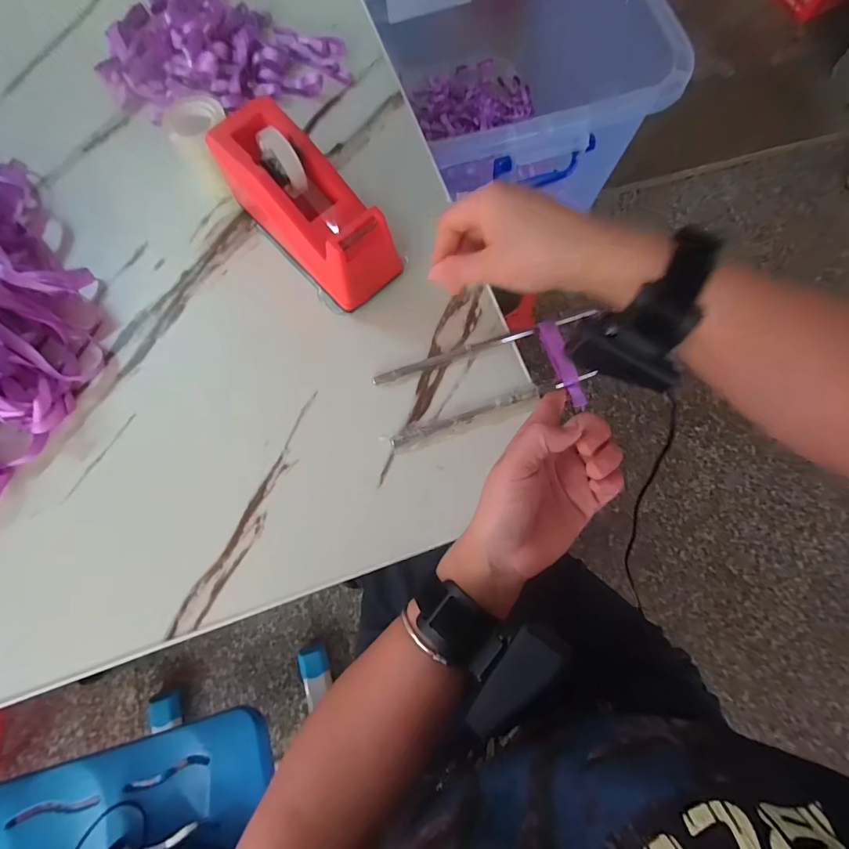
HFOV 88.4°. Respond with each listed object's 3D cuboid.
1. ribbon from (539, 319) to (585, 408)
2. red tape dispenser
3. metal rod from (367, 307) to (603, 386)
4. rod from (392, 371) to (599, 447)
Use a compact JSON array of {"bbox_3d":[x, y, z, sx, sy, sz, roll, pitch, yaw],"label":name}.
[{"bbox_3d":[0.105,-0.047,0.333,0.013,0.010,0.070,-20,80,-6],"label":"ribbon"},{"bbox_3d":[-0.088,-0.162,0.333,0.062,0.073,0.151,-43,80,-11],"label":"red tape dispenser"},{"bbox_3d":[0.049,-0.063,0.341,0.183,0.009,0.009,-18,77,-5],"label":"metal rod"},{"bbox_3d":[0.054,-0.013,0.326,0.162,0.009,0.007,-19,77,-6],"label":"rod"}]

